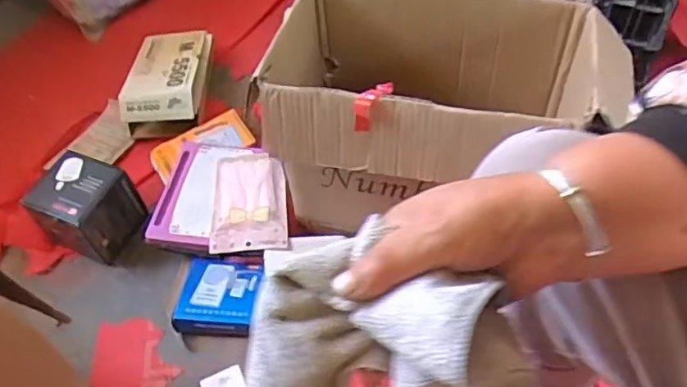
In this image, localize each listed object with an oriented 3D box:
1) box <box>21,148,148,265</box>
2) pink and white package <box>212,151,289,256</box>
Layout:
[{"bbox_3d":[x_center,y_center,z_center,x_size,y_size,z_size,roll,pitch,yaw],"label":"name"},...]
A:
[{"bbox_3d":[-0.392,0.021,0.896,0.132,0.122,0.112,14,54,16],"label":"box"},{"bbox_3d":[-0.141,0.008,0.881,0.108,0.016,0.189,-6,51,1],"label":"pink and white package"}]

